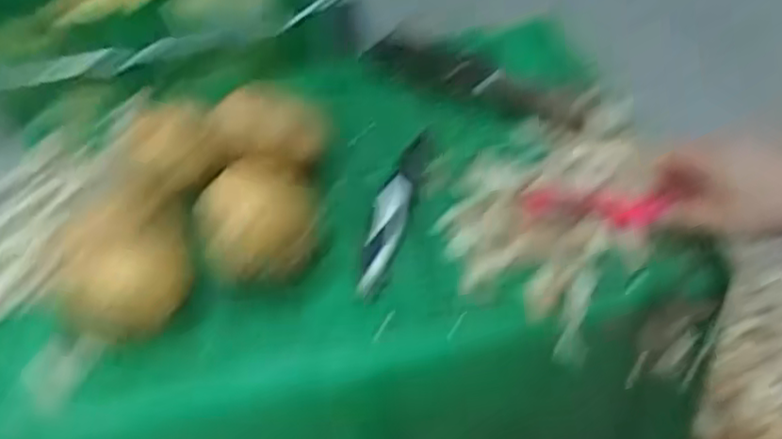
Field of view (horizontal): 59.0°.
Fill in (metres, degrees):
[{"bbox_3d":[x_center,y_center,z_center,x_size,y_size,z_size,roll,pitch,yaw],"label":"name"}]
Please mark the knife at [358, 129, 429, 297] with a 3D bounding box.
[{"bbox_3d":[0.003,-0.010,0.588,0.027,0.024,0.181,7,46,14],"label":"knife"}]

